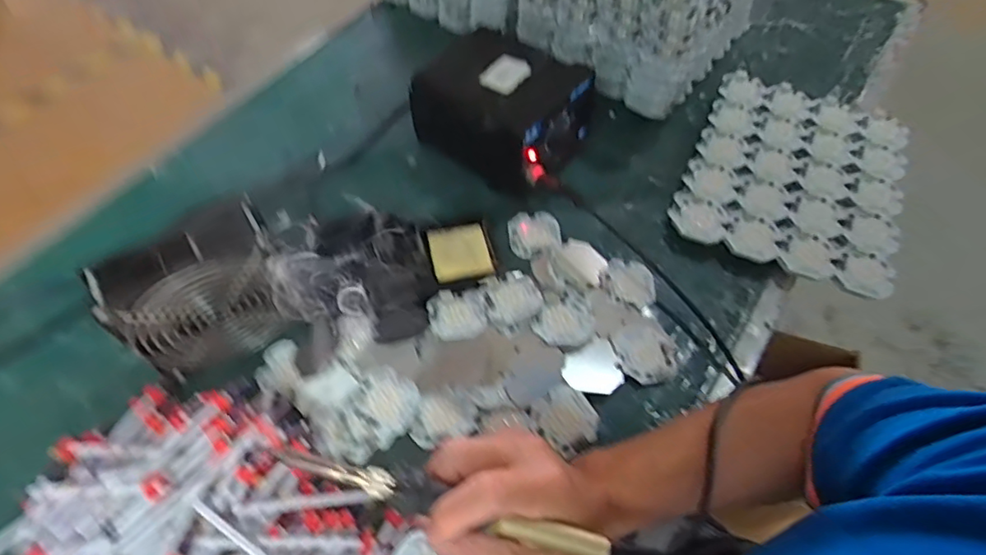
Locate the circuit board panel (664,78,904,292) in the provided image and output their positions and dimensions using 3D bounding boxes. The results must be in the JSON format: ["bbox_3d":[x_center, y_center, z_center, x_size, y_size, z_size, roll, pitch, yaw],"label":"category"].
[{"bbox_3d":[0.299,-0.105,0.563,0.195,0.016,0.234,21,60,10],"label":"circuit board panel"}]

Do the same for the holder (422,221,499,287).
[{"bbox_3d":[-0.028,-0.024,0.508,0.059,0.013,0.056,-14,60,-11],"label":"holder"}]

